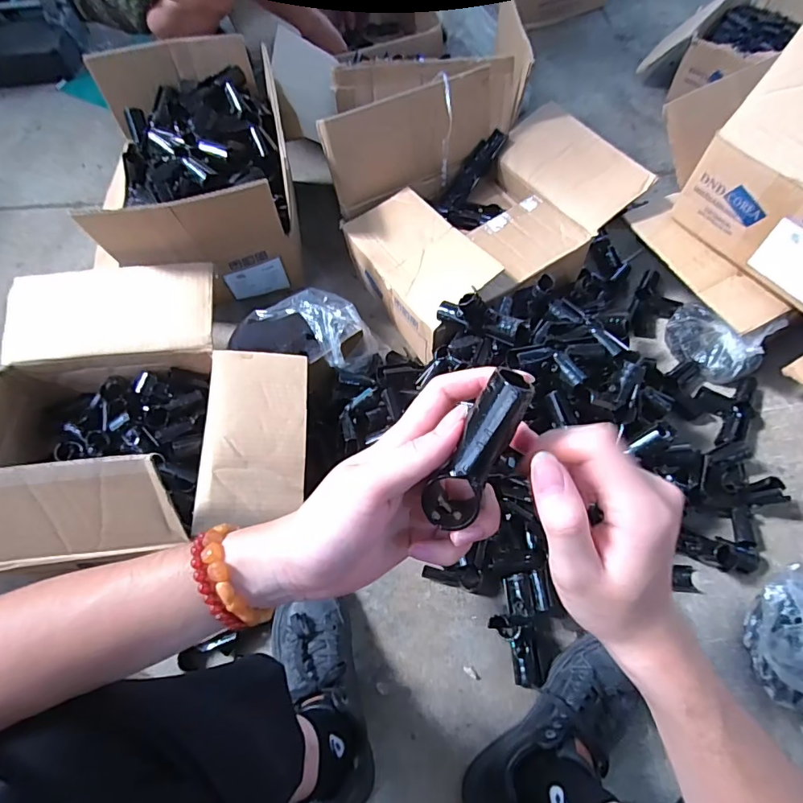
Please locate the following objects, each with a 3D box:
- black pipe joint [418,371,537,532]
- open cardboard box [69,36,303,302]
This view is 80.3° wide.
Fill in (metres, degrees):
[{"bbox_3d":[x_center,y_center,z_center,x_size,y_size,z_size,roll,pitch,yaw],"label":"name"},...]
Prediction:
[{"bbox_3d":[0.038,0.025,0.235,0.023,0.025,0.083,29,106,14],"label":"black pipe joint"},{"bbox_3d":[-0.336,-0.394,0.829,0.286,0.229,0.422,-12,65,-4],"label":"open cardboard box"}]

